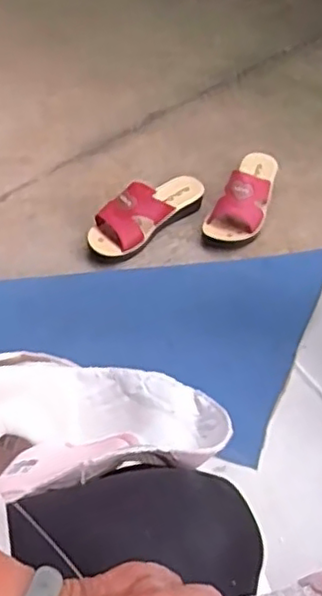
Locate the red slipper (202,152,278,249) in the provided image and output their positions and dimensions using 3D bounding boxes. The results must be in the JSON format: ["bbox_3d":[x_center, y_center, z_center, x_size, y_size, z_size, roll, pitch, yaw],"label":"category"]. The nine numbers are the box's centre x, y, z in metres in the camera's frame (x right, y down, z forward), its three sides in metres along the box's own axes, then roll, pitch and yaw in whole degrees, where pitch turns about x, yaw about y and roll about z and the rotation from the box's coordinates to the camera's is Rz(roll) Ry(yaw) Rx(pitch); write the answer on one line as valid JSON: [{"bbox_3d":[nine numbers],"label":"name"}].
[{"bbox_3d":[0.140,-0.177,1.096,0.090,0.078,0.214,16,52,11],"label":"red slipper"}]

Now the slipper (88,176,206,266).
[{"bbox_3d":[-0.027,-0.143,1.064,0.083,0.071,0.213,37,58,25],"label":"slipper"}]

